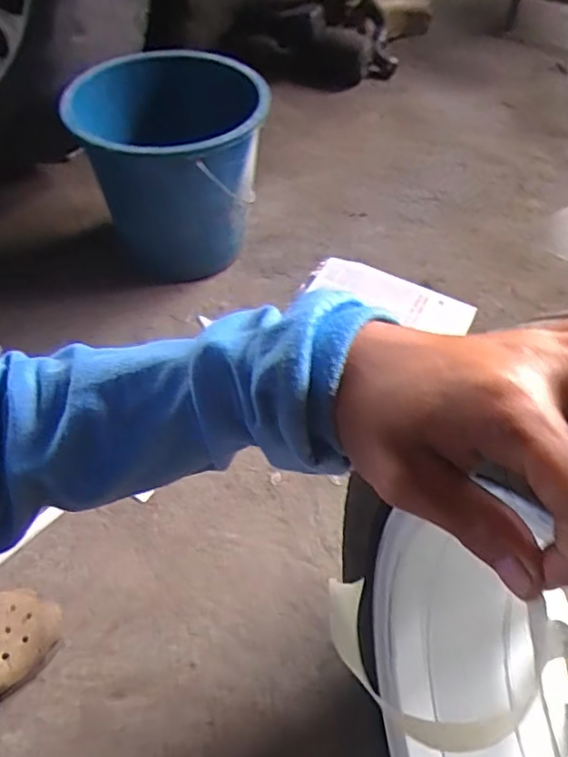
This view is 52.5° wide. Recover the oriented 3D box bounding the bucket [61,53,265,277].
[{"bbox_3d":[-0.178,-0.328,0.957,0.280,0.297,0.298,-5,53,-7],"label":"bucket"}]

